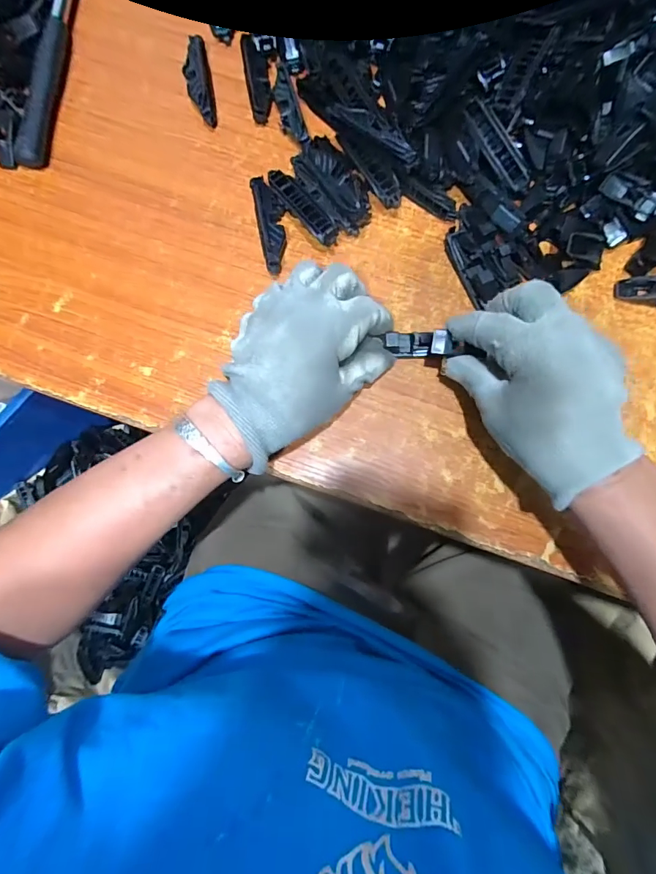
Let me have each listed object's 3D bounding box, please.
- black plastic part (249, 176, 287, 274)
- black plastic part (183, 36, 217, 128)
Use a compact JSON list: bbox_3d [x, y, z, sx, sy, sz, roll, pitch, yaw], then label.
[{"bbox_3d":[-0.045,-0.170,0.344,0.022,0.019,0.079,-10,81,-1],"label":"black plastic part"},{"bbox_3d":[-0.109,-0.300,0.361,0.021,0.019,0.072,-11,81,-1],"label":"black plastic part"}]

